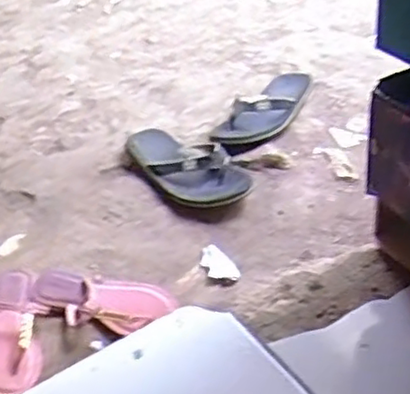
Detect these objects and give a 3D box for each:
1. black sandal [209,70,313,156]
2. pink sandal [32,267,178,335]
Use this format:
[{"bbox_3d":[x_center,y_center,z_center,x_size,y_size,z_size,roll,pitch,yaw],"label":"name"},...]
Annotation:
[{"bbox_3d":[0.114,-0.174,1.301,0.103,0.054,0.286,21,46,31],"label":"black sandal"},{"bbox_3d":[-0.150,0.140,1.004,0.210,0.035,0.100,8,40,18],"label":"pink sandal"}]

